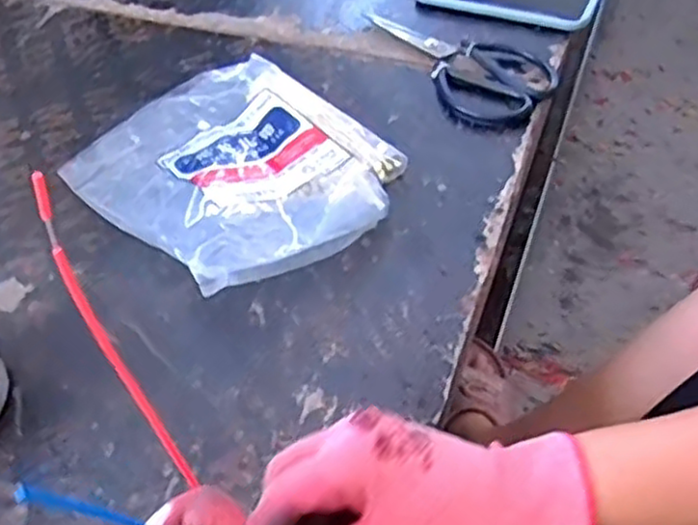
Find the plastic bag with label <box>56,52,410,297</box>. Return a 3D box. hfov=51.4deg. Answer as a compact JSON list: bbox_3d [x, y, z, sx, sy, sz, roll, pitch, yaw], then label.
[{"bbox_3d":[-0.090,-0.086,0.559,0.197,0.060,0.247,-37,57,-22],"label":"plastic bag with label"}]

